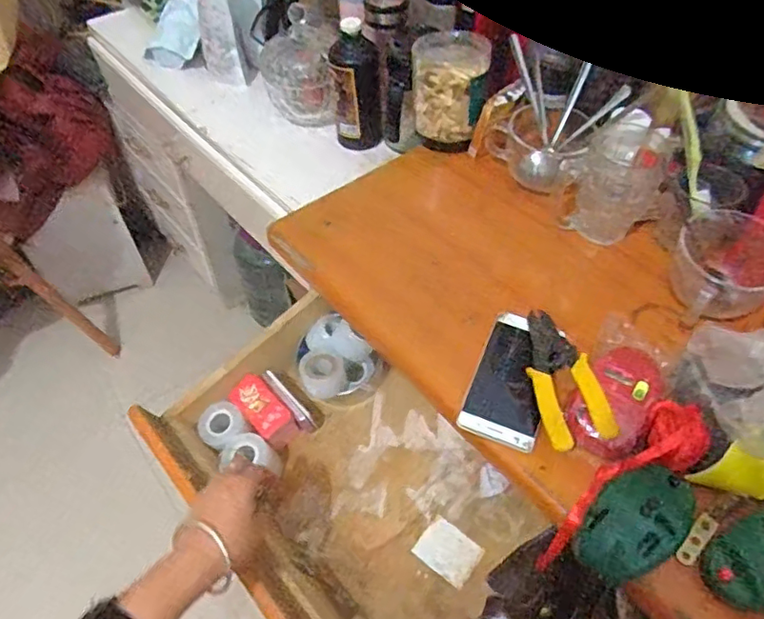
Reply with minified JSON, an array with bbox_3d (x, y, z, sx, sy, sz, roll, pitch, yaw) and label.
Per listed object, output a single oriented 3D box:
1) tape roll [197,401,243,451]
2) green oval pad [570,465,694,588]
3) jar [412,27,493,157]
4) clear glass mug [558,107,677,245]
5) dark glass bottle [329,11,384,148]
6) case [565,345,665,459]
[{"bbox_3d":[-0.196,0.139,0.698,0.045,0.018,0.052,36,60,24],"label":"tape roll"},{"bbox_3d":[0.203,0.167,0.459,0.099,0.033,0.064,-32,59,-23],"label":"green oval pad"},{"bbox_3d":[0.087,-0.282,0.753,0.091,0.126,0.091,0,52,0],"label":"jar"},{"bbox_3d":[0.262,-0.143,0.665,0.106,0.125,0.089,7,53,5],"label":"clear glass mug"},{"bbox_3d":[-0.037,-0.310,0.831,0.072,0.180,0.057,2,52,1],"label":"dark glass bottle"},{"bbox_3d":[0.214,0.076,0.523,0.065,0.027,0.117,24,56,17],"label":"case"}]

